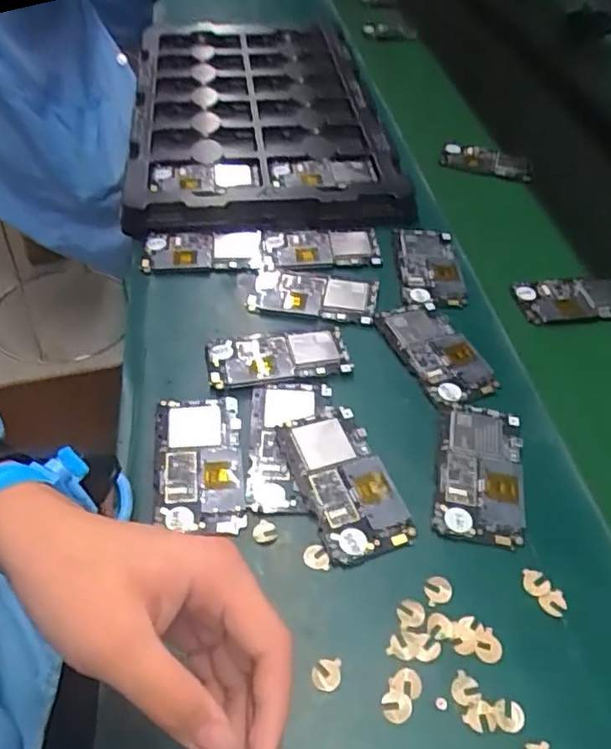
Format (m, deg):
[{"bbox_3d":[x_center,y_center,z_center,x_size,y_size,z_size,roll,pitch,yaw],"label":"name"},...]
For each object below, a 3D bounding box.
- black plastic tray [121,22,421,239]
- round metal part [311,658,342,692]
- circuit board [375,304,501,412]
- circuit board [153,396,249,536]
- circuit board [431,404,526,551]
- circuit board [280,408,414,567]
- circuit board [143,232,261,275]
[{"bbox_3d":[-0.069,-0.396,0.919,0.329,0.026,0.636,-2,47,-7],"label":"black plastic tray"},{"bbox_3d":[0.013,0.184,0.396,0.018,0.004,0.018,2,47,-3],"label":"round metal part"},{"bbox_3d":[0.120,-0.022,0.594,0.067,0.010,0.128,-12,49,-16],"label":"circuit board"},{"bbox_3d":[-0.083,0.067,0.499,0.067,0.008,0.120,-2,47,-7],"label":"circuit board"},{"bbox_3d":[0.136,0.073,0.499,0.064,0.006,0.126,12,47,6],"label":"circuit board"},{"bbox_3d":[0.029,0.080,0.487,0.065,0.010,0.122,-13,49,-17],"label":"circuit board"},{"bbox_3d":[-0.110,-0.132,0.691,0.124,0.017,0.055,-2,47,-7],"label":"circuit board"}]

